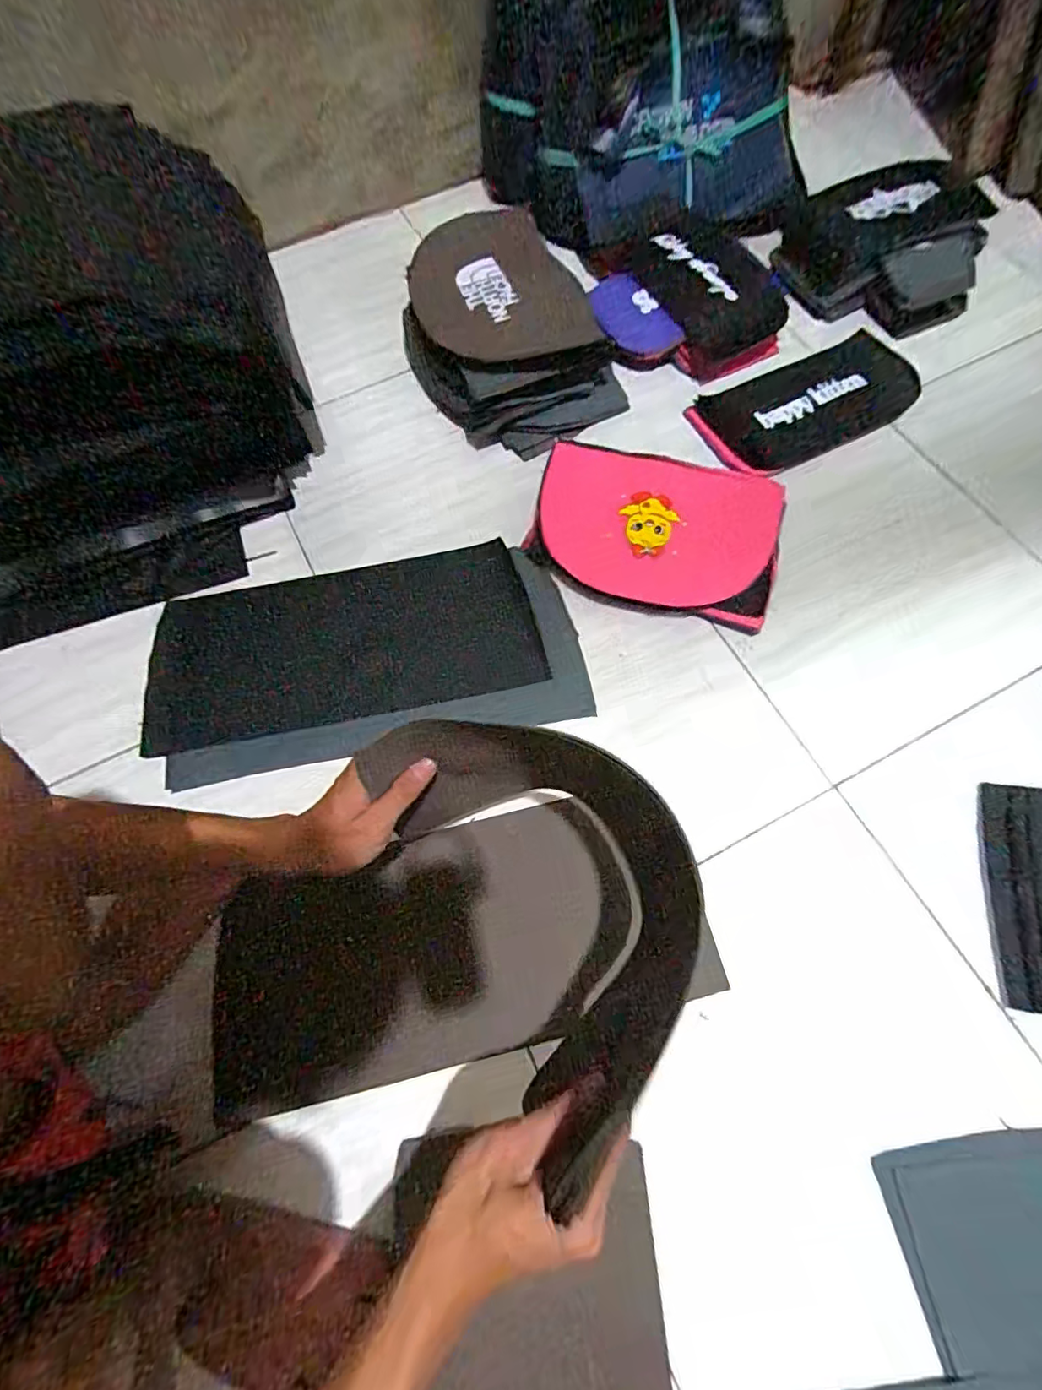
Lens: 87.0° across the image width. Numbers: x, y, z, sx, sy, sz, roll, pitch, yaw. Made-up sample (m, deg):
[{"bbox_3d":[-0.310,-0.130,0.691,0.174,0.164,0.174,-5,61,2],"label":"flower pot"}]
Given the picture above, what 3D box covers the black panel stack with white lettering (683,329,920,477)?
[{"bbox_3d":[0.414,-0.412,0.774,0.304,0.023,0.165,-22,69,-7],"label":"black panel stack with white lettering"}]

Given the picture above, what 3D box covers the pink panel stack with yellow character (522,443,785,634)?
[{"bbox_3d":[0.164,-0.209,0.683,0.302,0.039,0.219,16,69,9],"label":"pink panel stack with yellow character"}]

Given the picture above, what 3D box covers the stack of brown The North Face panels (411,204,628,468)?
[{"bbox_3d":[-0.022,-0.511,0.784,0.267,0.108,0.336,-17,68,-5],"label":"stack of brown The North Face panels"}]

